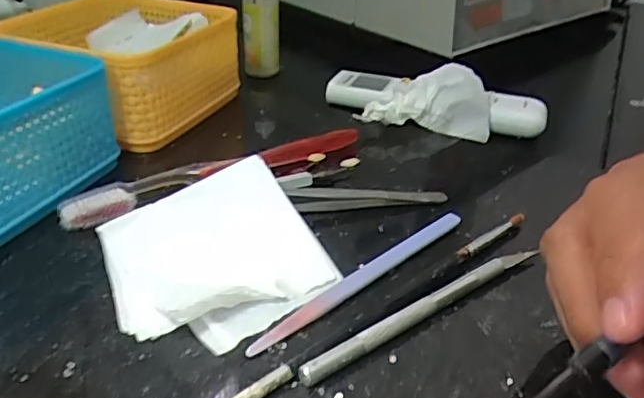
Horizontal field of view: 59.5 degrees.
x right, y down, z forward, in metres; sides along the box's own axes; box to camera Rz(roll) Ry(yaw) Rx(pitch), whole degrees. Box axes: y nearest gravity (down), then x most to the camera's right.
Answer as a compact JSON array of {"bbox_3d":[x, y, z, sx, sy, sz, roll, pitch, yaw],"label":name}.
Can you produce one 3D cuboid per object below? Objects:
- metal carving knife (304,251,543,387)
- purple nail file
[{"bbox_3d":[0.047,0.047,0.246,0.134,0.009,0.008,-19,39,-32],"label":"metal carving knife"},{"bbox_3d":[0.022,0.034,0.265,0.138,0.004,0.009,-25,42,-37],"label":"purple nail file"}]

